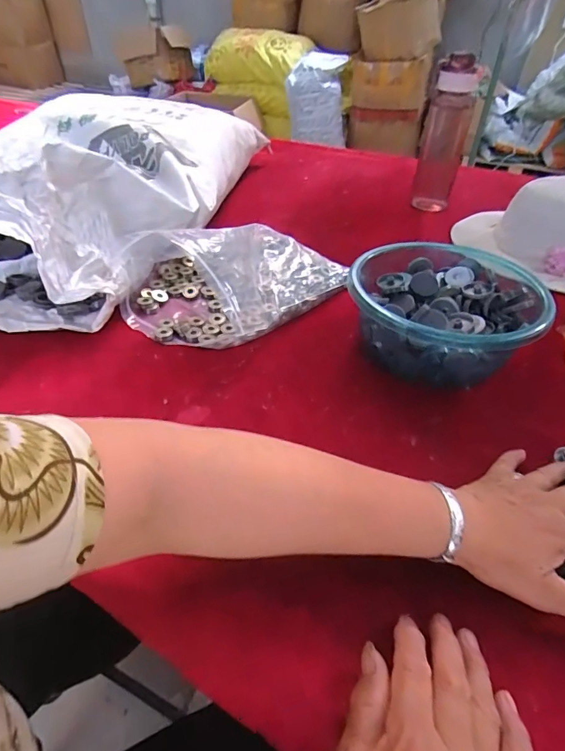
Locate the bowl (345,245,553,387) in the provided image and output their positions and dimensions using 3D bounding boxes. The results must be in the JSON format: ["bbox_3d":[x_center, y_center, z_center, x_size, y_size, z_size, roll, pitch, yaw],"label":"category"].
[{"bbox_3d":[0.188,-0.073,0.507,0.204,0.092,0.197,-1,45,1],"label":"bowl"}]

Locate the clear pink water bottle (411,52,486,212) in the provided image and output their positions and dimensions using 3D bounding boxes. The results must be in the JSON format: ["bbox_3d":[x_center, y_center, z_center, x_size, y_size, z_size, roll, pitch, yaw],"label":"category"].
[{"bbox_3d":[0.321,-0.472,0.853,0.089,0.253,0.084,15,47,16],"label":"clear pink water bottle"}]

